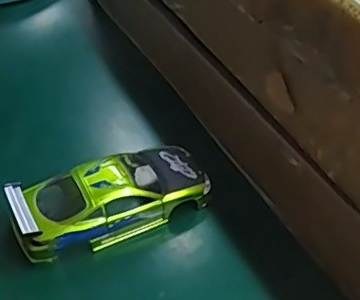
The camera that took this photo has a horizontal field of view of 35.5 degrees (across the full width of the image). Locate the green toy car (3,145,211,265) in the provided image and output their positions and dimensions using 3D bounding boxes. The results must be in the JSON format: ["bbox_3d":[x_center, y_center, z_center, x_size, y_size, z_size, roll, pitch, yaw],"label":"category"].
[{"bbox_3d":[-0.045,0.029,0.363,0.126,0.036,0.051,-21,49,-19],"label":"green toy car"}]

